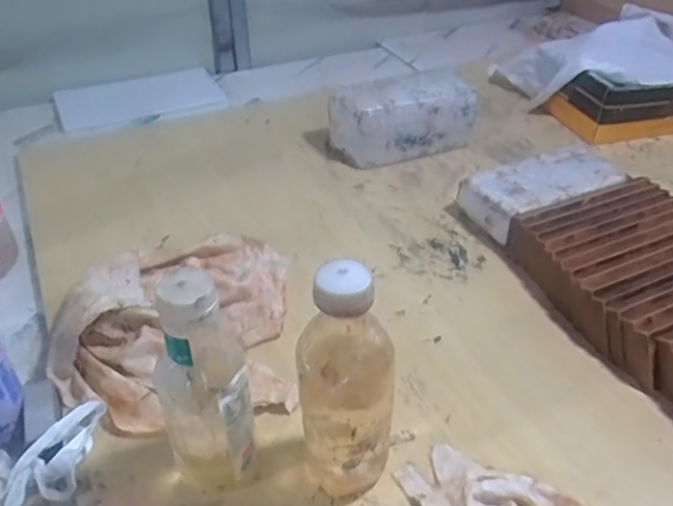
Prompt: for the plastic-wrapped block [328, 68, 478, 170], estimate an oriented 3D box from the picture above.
[{"bbox_3d":[0.105,-0.210,0.940,0.226,0.106,0.101,-14,40,-18],"label":"plastic-wrapped block"}]

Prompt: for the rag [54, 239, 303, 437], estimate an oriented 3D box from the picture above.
[{"bbox_3d":[-0.168,0.061,0.630,0.247,0.063,0.258,-7,38,-9],"label":"rag"}]

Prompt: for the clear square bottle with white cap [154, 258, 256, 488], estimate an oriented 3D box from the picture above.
[{"bbox_3d":[-0.094,0.108,0.451,0.072,0.207,0.052,-3,38,-4],"label":"clear square bottle with white cap"}]

